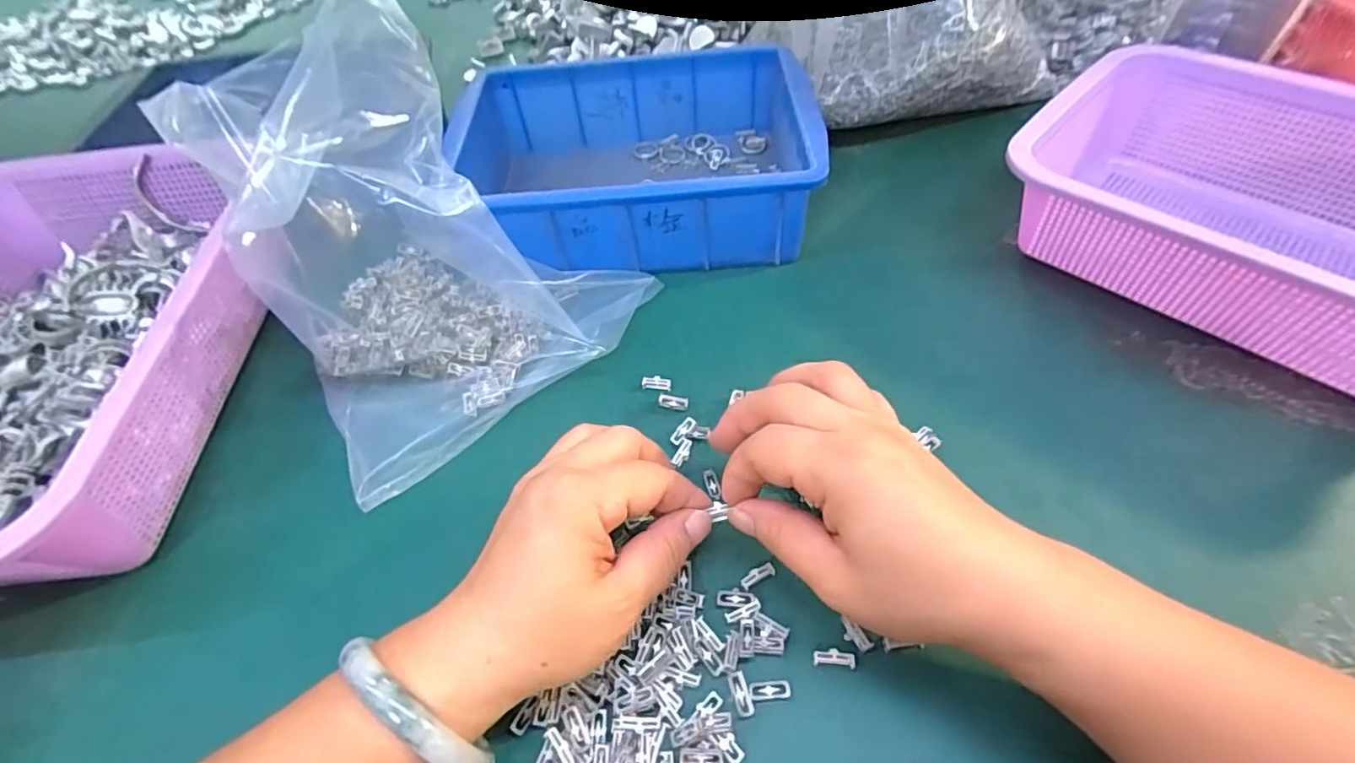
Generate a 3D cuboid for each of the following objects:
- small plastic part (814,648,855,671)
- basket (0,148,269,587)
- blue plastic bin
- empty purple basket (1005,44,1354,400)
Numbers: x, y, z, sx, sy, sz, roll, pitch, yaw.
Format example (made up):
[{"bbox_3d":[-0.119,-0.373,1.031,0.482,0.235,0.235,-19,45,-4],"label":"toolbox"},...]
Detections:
[{"bbox_3d":[0.066,0.115,0.244,0.017,0.004,0.007,3,53,5],"label":"small plastic part"},{"bbox_3d":[-0.363,-0.015,0.331,0.222,0.079,0.312,-10,53,-5],"label":"basket"},{"bbox_3d":[-0.025,-0.159,0.419,0.227,0.069,0.173,-2,53,1],"label":"blue plastic bin"},{"bbox_3d":[0.343,-0.092,0.337,0.183,0.084,0.261,-37,60,-23],"label":"empty purple basket"}]

